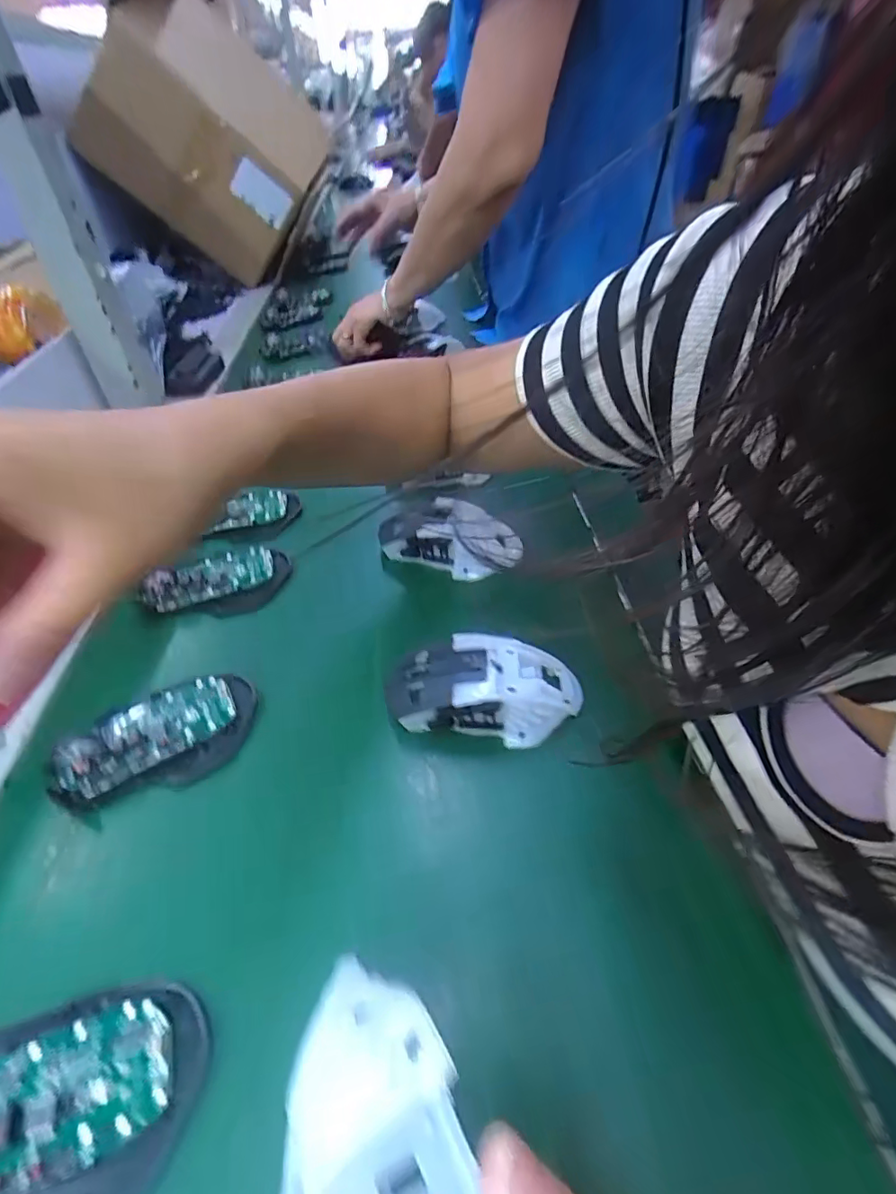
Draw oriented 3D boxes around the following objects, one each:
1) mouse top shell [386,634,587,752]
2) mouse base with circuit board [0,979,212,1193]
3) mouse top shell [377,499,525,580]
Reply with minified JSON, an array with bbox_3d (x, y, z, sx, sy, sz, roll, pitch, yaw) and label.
[{"bbox_3d":[0.020,0.053,0.325,0.112,0.032,0.052,3,44,8],"label":"mouse top shell"},{"bbox_3d":[-0.155,0.194,0.206,0.109,0.026,0.074,-9,43,-5],"label":"mouse base with circuit board"},{"bbox_3d":[0.002,-0.049,0.437,0.109,0.035,0.053,16,48,18],"label":"mouse top shell"}]

